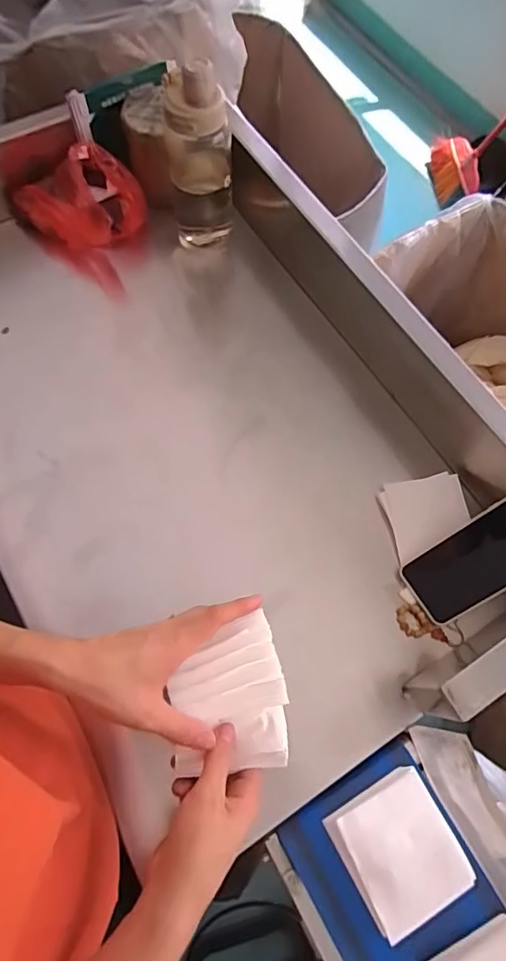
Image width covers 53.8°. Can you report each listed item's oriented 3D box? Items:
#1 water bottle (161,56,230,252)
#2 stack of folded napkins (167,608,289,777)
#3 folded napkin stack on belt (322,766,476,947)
[{"bbox_3d":[-0.066,-0.395,0.622,0.081,0.219,0.069,-2,68,-4],"label":"water bottle"},{"bbox_3d":[-0.020,0.186,0.433,0.096,0.042,0.116,-6,66,-5],"label":"stack of folded napkins"},{"bbox_3d":[0.129,0.325,0.438,0.095,0.031,0.098,-25,71,-10],"label":"folded napkin stack on belt"}]

